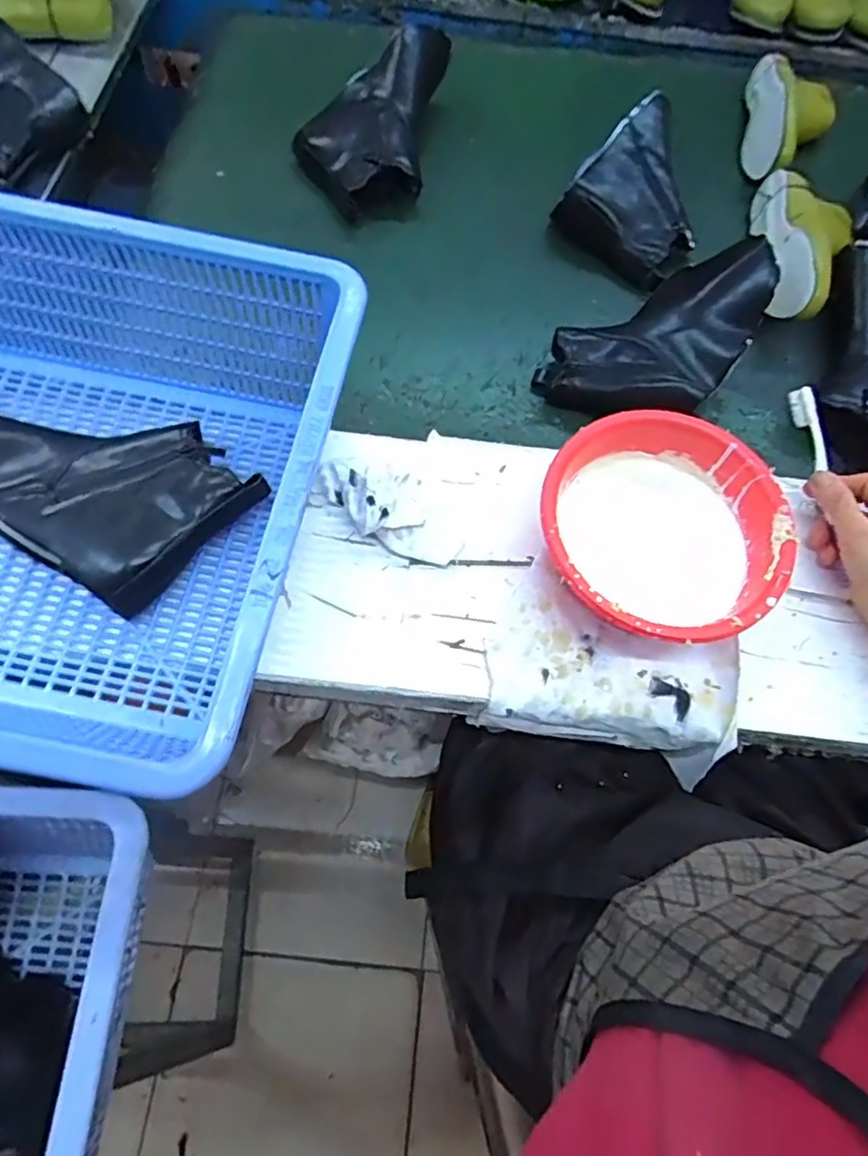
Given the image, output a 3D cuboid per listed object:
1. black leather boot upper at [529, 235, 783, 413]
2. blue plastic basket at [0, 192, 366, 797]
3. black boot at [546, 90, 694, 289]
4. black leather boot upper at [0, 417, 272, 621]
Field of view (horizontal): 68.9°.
[{"bbox_3d":[0.233,-0.234,0.627,0.246,0.049,0.133,-32,71,-2],"label":"black leather boot upper"},{"bbox_3d":[-0.314,-0.074,0.444,0.471,0.137,0.362,11,66,1],"label":"blue plastic basket"},{"bbox_3d":[0.250,-0.442,0.729,0.153,0.070,0.168,41,70,14],"label":"black boot"},{"bbox_3d":[-0.268,-0.085,0.511,0.169,0.052,0.218,-41,75,-19],"label":"black leather boot upper"}]

